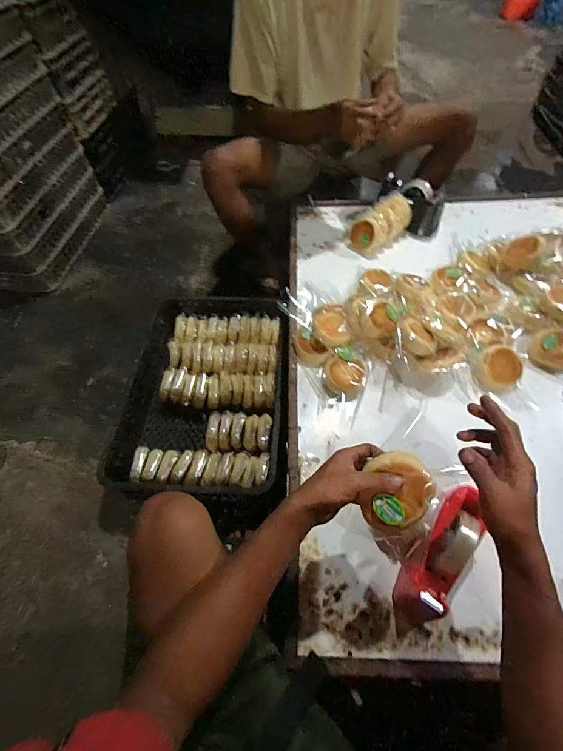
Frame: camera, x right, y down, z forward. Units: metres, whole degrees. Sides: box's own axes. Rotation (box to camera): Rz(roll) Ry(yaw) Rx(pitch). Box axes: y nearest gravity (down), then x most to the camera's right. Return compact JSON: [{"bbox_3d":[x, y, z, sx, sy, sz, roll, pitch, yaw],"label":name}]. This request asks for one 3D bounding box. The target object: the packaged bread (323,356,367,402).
[{"bbox_3d":[0.136,0.010,0.764,0.089,0.036,0.104,8,58,7],"label":"packaged bread"}]

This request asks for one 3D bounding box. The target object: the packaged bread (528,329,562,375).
[{"bbox_3d":[0.611,-0.057,0.786,0.105,0.042,0.098,-1,58,2],"label":"packaged bread"}]

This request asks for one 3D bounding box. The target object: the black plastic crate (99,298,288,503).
[{"bbox_3d":[-0.215,0.032,1.036,0.454,0.148,0.616,3,58,4],"label":"black plastic crate"}]

